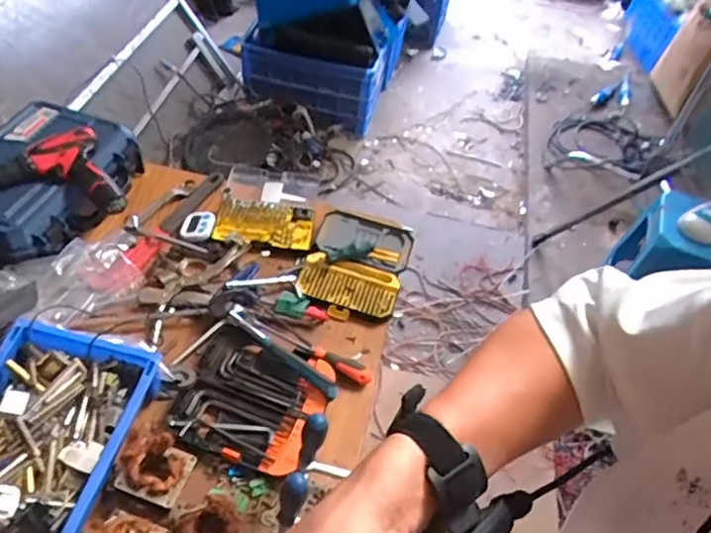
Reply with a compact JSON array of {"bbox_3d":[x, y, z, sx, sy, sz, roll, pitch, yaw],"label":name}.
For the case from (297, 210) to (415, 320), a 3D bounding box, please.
[{"bbox_3d":[0.002,-0.007,1.077,0.186,0.031,0.254,15,49,6],"label":"case"}]

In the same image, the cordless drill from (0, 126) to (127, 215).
[{"bbox_3d":[-0.532,-0.147,0.978,0.205,0.059,0.180,-22,55,-23],"label":"cordless drill"}]

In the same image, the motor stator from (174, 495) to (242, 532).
[{"bbox_3d":[-0.193,0.352,0.743,0.084,0.048,0.079,-12,52,-16],"label":"motor stator"}]

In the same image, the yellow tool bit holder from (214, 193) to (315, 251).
[{"bbox_3d":[-0.182,-0.090,1.132,0.187,0.019,0.121,5,49,-3],"label":"yellow tool bit holder"}]

